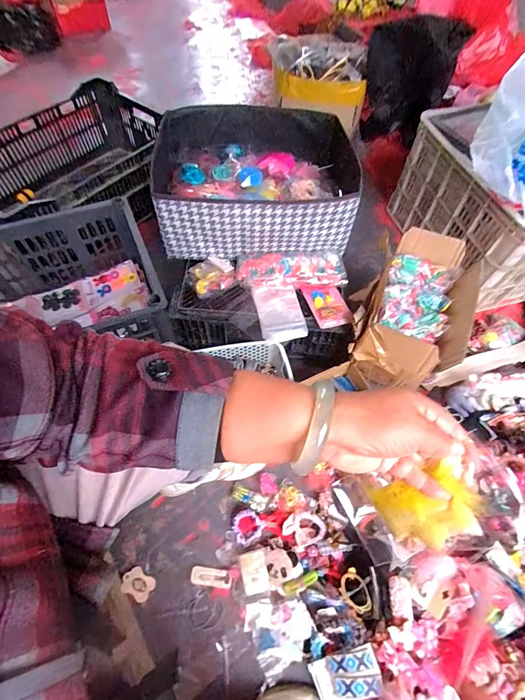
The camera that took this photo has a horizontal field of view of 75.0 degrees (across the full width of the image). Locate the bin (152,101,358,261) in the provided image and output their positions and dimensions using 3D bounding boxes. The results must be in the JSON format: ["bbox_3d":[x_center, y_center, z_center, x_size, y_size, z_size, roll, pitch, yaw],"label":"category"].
[{"bbox_3d":[-0.021,-0.384,0.776,0.433,0.149,0.356,1,60,-1],"label":"bin"}]

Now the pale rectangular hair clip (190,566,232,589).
[{"bbox_3d":[-0.095,0.426,0.641,0.076,0.013,0.030,6,60,2],"label":"pale rectangular hair clip"}]

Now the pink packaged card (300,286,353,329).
[{"bbox_3d":[0.138,-0.098,0.733,0.073,0.015,0.115,-18,61,-4],"label":"pink packaged card"}]

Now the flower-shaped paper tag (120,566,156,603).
[{"bbox_3d":[-0.229,0.428,0.626,0.058,0.007,0.042,29,52,6],"label":"flower-shaped paper tag"}]

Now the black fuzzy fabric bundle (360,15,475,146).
[{"bbox_3d":[0.465,-0.872,1.136,0.281,0.351,0.071,3,60,0],"label":"black fuzzy fabric bundle"}]

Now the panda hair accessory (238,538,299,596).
[{"bbox_3d":[0.012,0.401,0.636,0.102,0.021,0.071,-15,62,-10],"label":"panda hair accessory"}]

